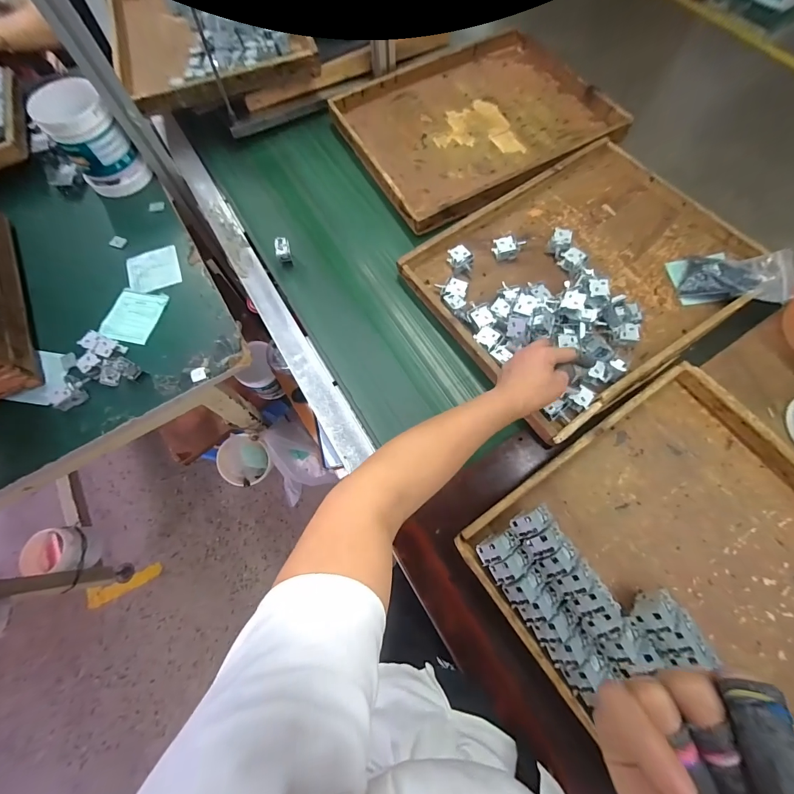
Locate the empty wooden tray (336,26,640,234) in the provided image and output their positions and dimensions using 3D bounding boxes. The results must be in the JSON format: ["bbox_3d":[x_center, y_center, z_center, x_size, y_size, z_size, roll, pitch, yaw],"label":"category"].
[{"bbox_3d":[0.166,-0.587,0.745,0.510,0.040,0.413,-29,72,-9],"label":"empty wooden tray"}]

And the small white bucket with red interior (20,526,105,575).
[{"bbox_3d":[-0.923,0.425,0.981,0.127,0.142,0.111,-3,70,1],"label":"small white bucket with red interior"}]

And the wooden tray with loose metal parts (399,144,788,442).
[{"bbox_3d":[0.321,-0.214,0.599,0.511,0.052,0.416,-30,72,-9],"label":"wooden tray with loose metal parts"}]

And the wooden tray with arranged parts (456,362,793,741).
[{"bbox_3d":[0.387,0.254,0.404,0.416,0.062,0.496,-35,73,-10],"label":"wooden tray with arranged parts"}]

